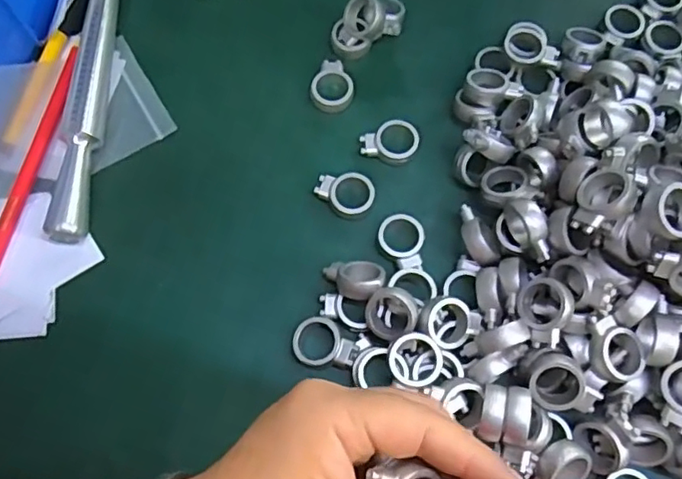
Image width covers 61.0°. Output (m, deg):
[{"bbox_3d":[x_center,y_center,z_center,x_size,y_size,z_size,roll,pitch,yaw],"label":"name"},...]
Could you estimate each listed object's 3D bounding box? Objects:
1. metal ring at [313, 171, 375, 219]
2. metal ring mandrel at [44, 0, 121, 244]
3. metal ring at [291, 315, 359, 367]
[{"bbox_3d":[0.002,-0.026,0.332,0.033,0.008,0.026,16,72,5],"label":"metal ring"},{"bbox_3d":[-0.150,-0.110,0.352,0.017,0.022,0.231,0,71,0],"label":"metal ring mandrel"},{"bbox_3d":[-0.008,0.055,0.299,0.034,0.008,0.025,23,73,8],"label":"metal ring"}]

